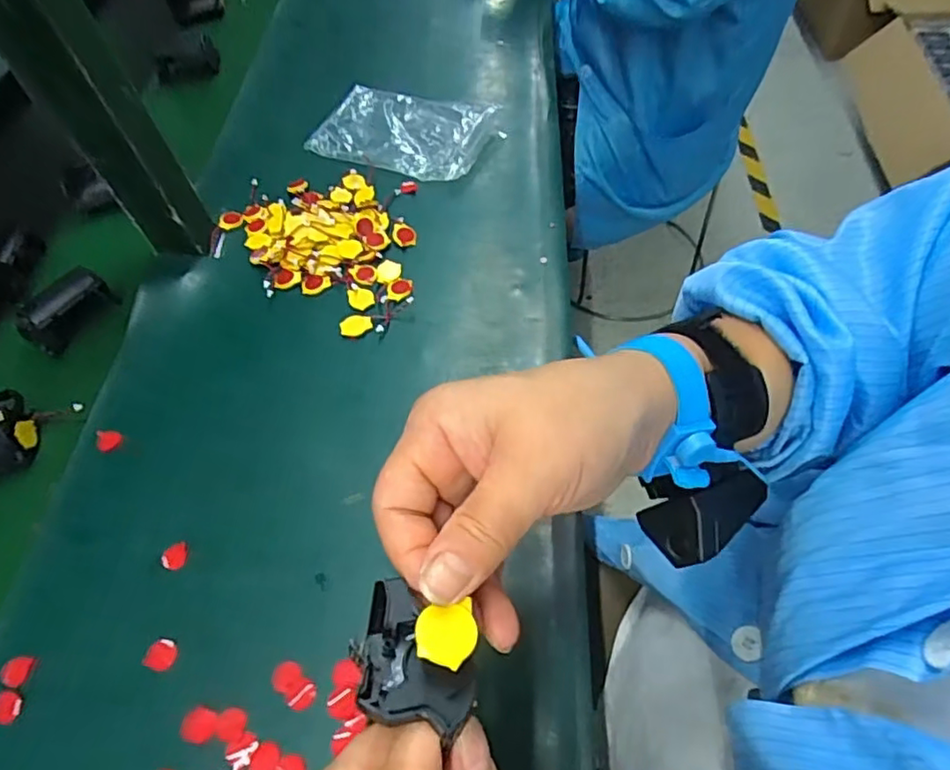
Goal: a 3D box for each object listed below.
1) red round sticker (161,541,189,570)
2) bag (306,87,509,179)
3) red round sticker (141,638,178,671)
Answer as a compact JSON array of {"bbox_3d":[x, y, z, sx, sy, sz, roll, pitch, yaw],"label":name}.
[{"bbox_3d":[-0.192,0.108,0.387,0.016,0.004,0.018,7,57,10],"label":"red round sticker"},{"bbox_3d":[-0.074,-0.262,0.617,0.185,0.021,0.117,24,61,20],"label":"bag"},{"bbox_3d":[-0.182,0.156,0.352,0.018,0.004,0.017,-2,56,4],"label":"red round sticker"}]

